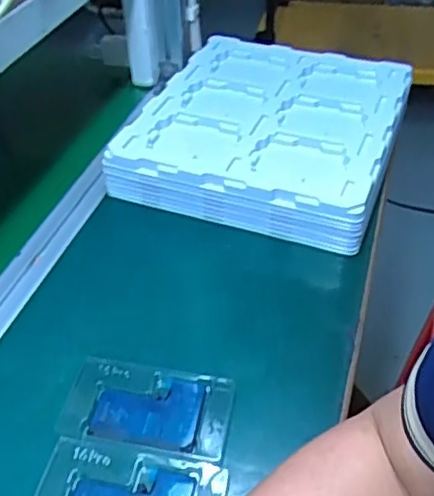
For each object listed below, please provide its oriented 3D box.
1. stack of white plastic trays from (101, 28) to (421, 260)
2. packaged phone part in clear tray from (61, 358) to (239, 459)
[{"bbox_3d":[0.058,-0.146,0.744,0.293,0.063,0.312,16,44,14],"label":"stack of white plastic trays"},{"bbox_3d":[-0.054,0.123,0.485,0.125,0.007,0.074,7,43,4],"label":"packaged phone part in clear tray"}]

